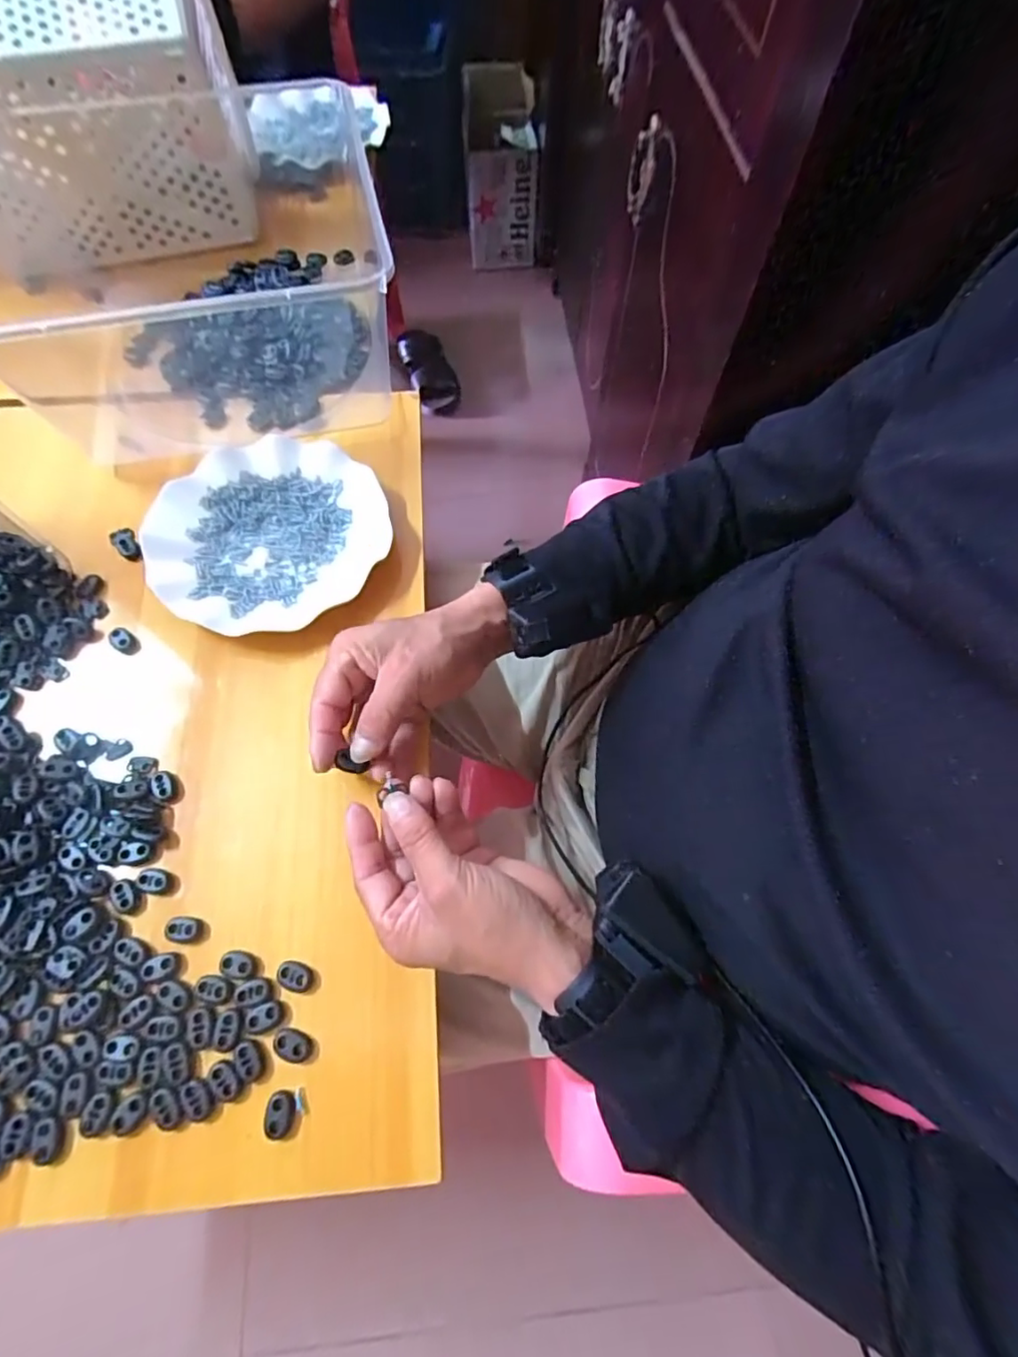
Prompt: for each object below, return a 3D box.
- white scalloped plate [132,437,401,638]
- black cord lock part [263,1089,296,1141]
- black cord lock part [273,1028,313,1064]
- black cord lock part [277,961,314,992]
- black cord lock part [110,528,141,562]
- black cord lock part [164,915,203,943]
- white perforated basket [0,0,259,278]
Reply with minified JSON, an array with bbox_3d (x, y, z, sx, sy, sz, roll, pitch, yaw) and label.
[{"bbox_3d":[-0.188,-0.116,0.457,0.181,0.020,0.177,0,66,0],"label":"white scalloped plate"},{"bbox_3d":[-0.126,0.238,0.313,0.015,0.004,0.021,1,66,0],"label":"black cord lock part"},{"bbox_3d":[-0.123,0.209,0.326,0.022,0.004,0.014,27,68,11],"label":"black cord lock part"},{"bbox_3d":[-0.127,0.178,0.341,0.021,0.007,0.014,19,67,8],"label":"black cord lock part"},{"bbox_3d":[-0.311,-0.109,0.466,0.018,0.008,0.033,-33,69,-14],"label":"black cord lock part"},{"bbox_3d":[-0.199,0.153,0.350,0.021,0.005,0.014,3,66,1],"label":"black cord lock part"},{"bbox_3d":[-0.403,-0.530,0.544,0.287,0.182,0.130,-17,76,-8],"label":"white perforated basket"}]

